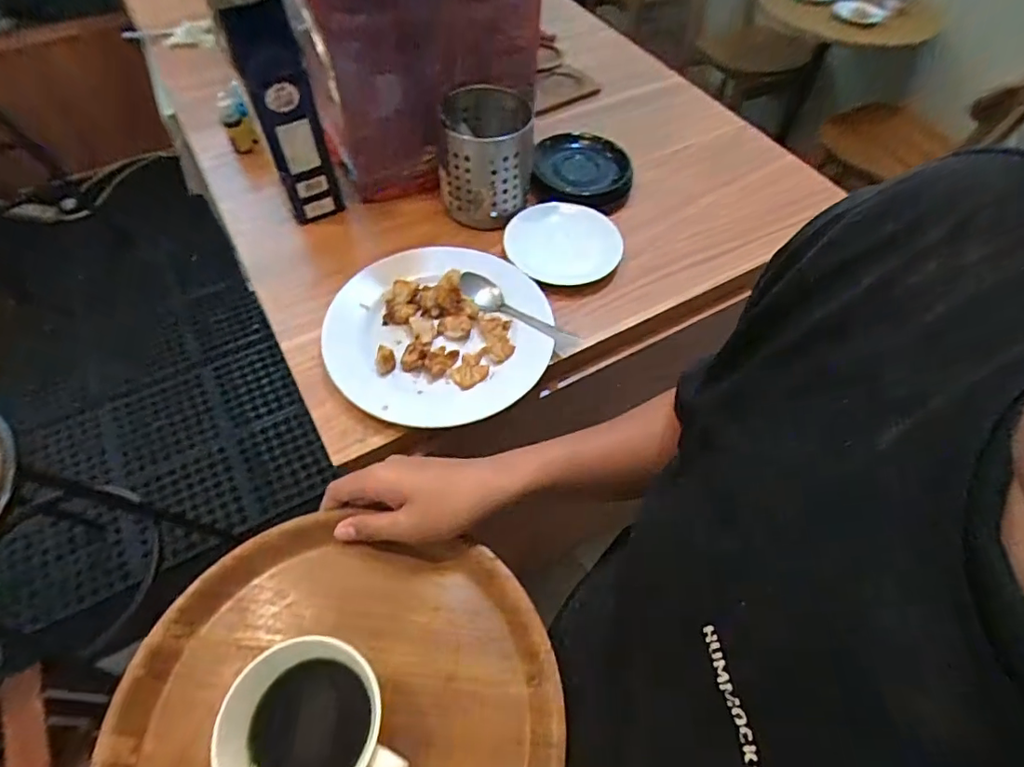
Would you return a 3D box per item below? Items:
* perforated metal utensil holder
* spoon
[{"bbox_3d":[-0.032,-0.297,0.697,0.114,0.122,0.135,3,56,-1],"label":"perforated metal utensil holder"},{"bbox_3d":[0.002,-0.084,0.621,0.155,0.025,0.041,33,61,19],"label":"spoon"}]

